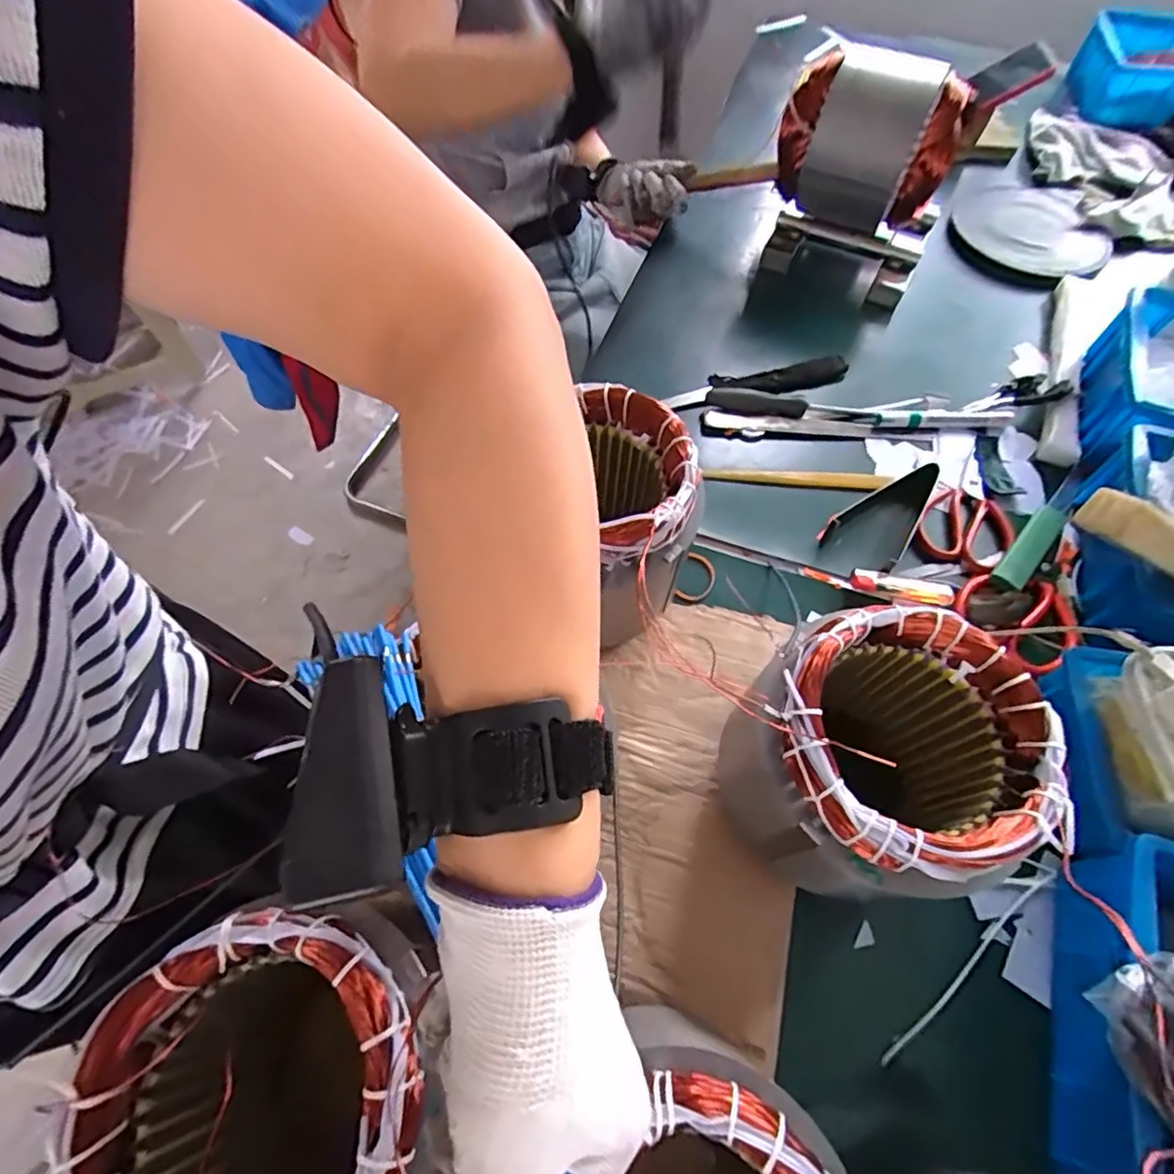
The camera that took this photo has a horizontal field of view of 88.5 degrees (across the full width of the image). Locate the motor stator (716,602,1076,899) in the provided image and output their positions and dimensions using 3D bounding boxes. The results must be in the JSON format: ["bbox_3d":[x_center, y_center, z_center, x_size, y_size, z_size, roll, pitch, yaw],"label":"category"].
[{"bbox_3d":[0.169,0.105,0.360,0.134,0.137,0.129,1,58,-2],"label":"motor stator"}]

